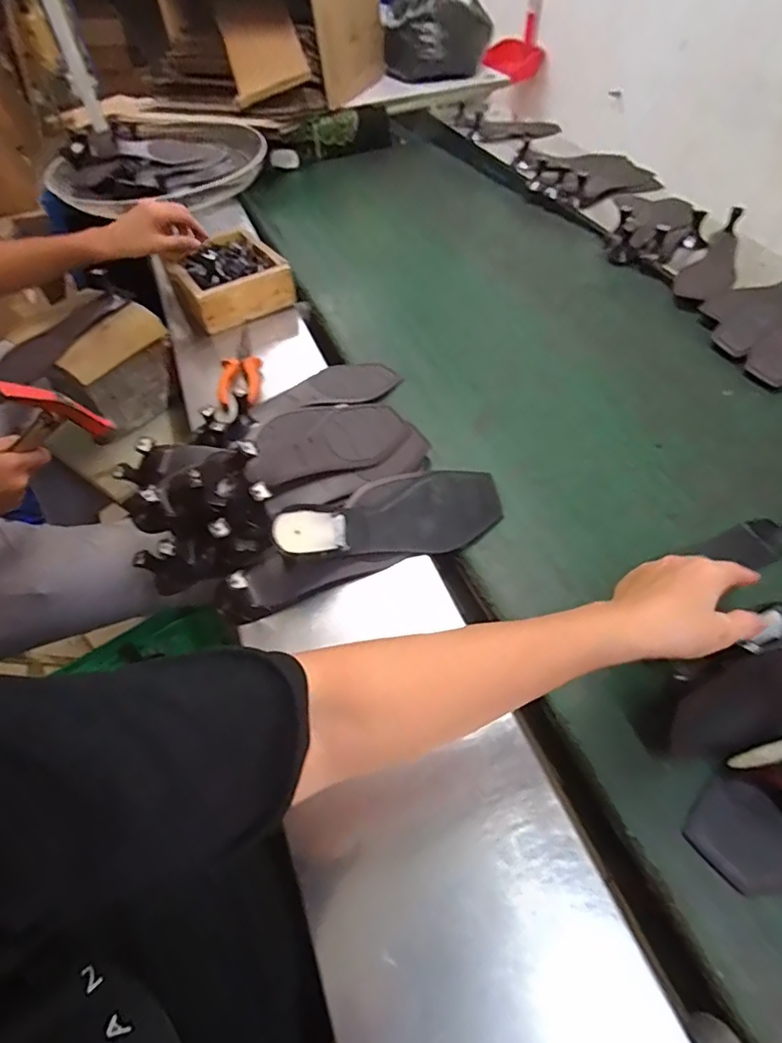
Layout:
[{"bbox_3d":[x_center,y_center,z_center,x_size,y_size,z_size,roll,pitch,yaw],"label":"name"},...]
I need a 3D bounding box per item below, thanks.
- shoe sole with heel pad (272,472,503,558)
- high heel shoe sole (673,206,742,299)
[{"bbox_3d":[0.004,-0.003,0.536,0.249,0.024,0.082,-10,76,-26],"label":"shoe sole with heel pad"},{"bbox_3d":[0.526,-0.426,0.839,0.075,0.045,0.217,32,64,28],"label":"high heel shoe sole"}]

